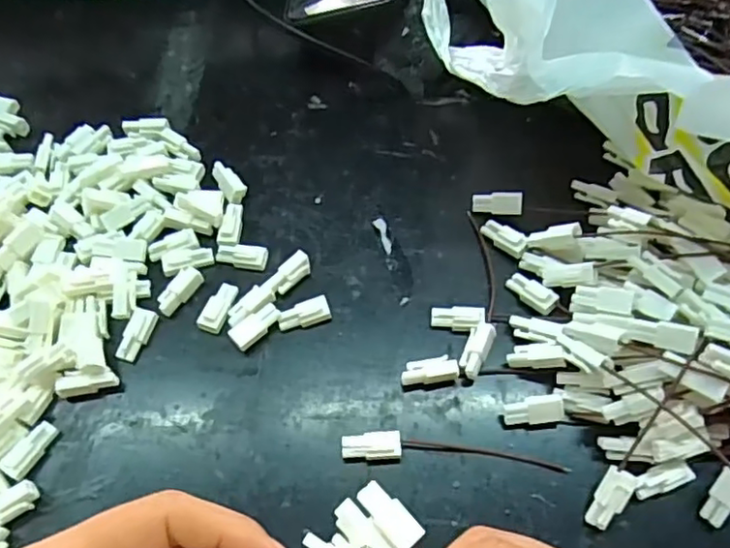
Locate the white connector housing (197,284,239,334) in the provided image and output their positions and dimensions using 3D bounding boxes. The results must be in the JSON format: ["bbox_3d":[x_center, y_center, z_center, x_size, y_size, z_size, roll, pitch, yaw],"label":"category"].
[{"bbox_3d":[-0.070,0.016,0.301,0.012,0.008,0.025,15,62,10],"label":"white connector housing"}]

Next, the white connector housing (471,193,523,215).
[{"bbox_3d":[0.069,-0.037,0.323,0.025,0.007,0.010,2,59,17],"label":"white connector housing"}]

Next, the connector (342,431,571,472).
[{"bbox_3d":[0.038,0.076,0.265,0.095,0.009,0.012,3,60,3],"label":"connector"}]

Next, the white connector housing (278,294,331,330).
[{"bbox_3d":[-0.029,0.020,0.298,0.025,0.008,0.012,-19,62,-9],"label":"white connector housing"}]

